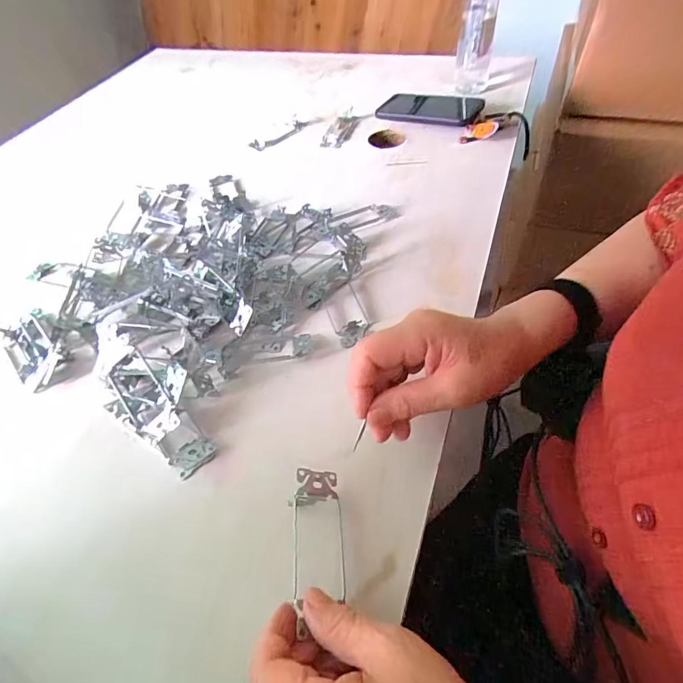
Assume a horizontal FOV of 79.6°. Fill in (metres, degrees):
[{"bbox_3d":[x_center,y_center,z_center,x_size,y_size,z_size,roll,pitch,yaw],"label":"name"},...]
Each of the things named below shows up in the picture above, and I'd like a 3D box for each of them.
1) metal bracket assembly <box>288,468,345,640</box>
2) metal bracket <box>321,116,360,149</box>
[{"bbox_3d":[-0.019,0.142,0.285,0.040,0.024,0.106,-3,46,3],"label":"metal bracket assembly"},{"bbox_3d":[0.002,-0.350,0.674,0.041,0.018,0.092,17,56,19],"label":"metal bracket"}]

